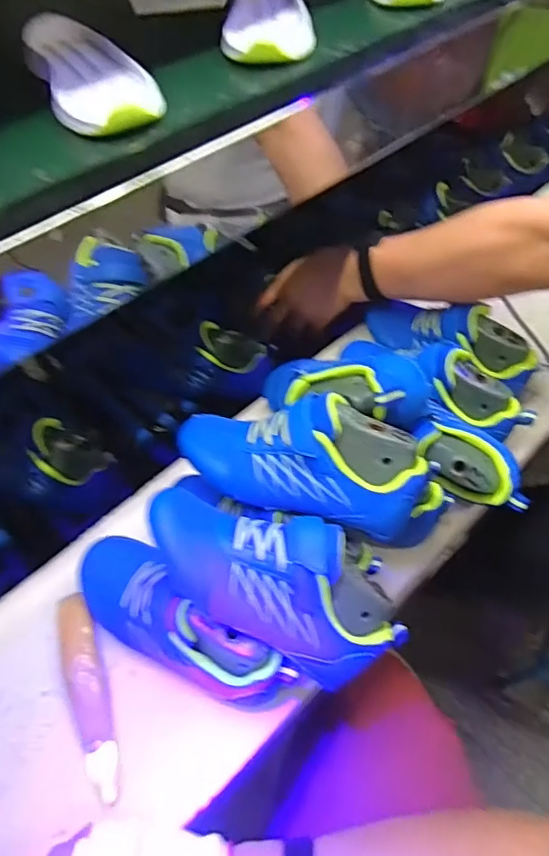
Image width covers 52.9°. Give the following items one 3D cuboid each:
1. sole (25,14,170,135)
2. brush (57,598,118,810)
[{"bbox_3d":[-0.160,-0.308,0.477,0.087,0.027,0.209,-23,55,-15],"label":"sole"},{"bbox_3d":[-0.156,0.220,0.464,0.032,0.022,0.160,-19,54,-13],"label":"brush"}]

